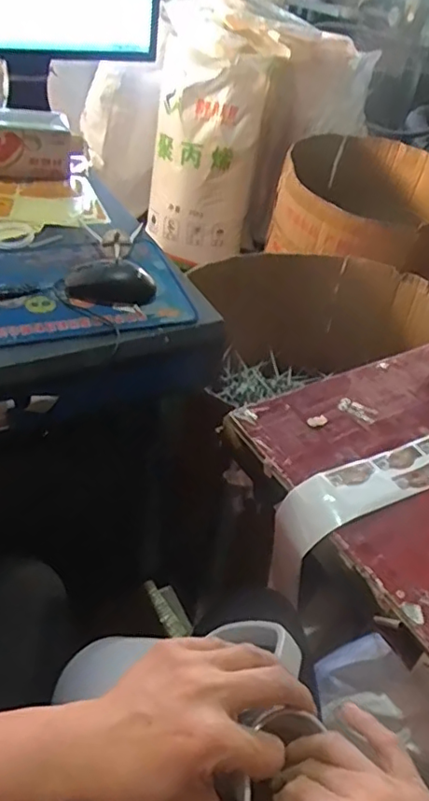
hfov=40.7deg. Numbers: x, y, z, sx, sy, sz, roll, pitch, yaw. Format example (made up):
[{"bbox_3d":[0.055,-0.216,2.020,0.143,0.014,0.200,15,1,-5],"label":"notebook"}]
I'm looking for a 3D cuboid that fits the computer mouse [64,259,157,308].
[{"bbox_3d":[-0.133,-0.153,0.742,0.114,0.037,0.058,7,40,-1],"label":"computer mouse"}]

